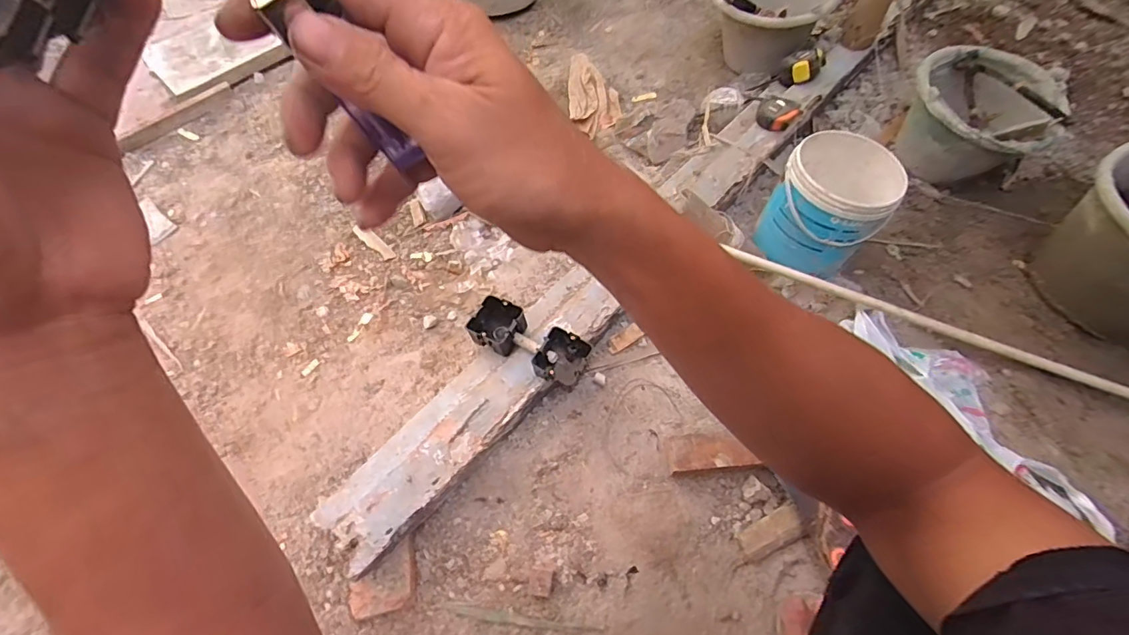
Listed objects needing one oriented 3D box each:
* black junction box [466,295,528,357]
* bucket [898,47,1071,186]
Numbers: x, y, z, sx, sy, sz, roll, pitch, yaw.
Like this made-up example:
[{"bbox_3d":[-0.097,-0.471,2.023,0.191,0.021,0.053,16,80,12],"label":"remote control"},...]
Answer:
[{"bbox_3d":[-0.101,0.015,0.749,0.071,0.038,0.076,25,65,17],"label":"black junction box"},{"bbox_3d":[0.803,-0.387,1.001,0.246,0.188,0.280,26,65,17],"label":"bucket"}]

